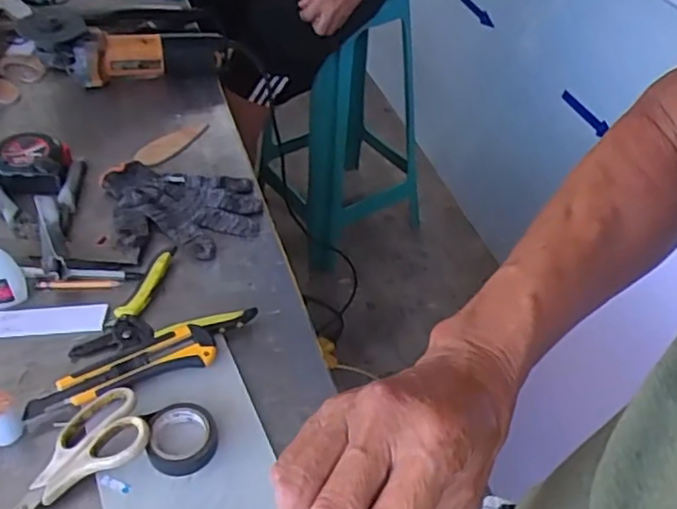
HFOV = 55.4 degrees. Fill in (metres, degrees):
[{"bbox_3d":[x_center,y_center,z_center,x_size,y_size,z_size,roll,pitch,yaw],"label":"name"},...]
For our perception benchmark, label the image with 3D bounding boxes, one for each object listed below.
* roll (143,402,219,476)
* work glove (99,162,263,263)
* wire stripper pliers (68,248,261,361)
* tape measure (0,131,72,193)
[{"bbox_3d":[-0.130,0.151,0.539,0.055,0.019,0.061,-11,46,-13],"label":"roll"},{"bbox_3d":[-0.191,-0.051,0.750,0.189,0.023,0.147,6,44,4],"label":"work glove"},{"bbox_3d":[-0.180,0.063,0.635,0.136,0.021,0.153,31,51,26],"label":"wire stripper pliers"},{"bbox_3d":[-0.372,-0.110,0.784,0.084,0.044,0.087,1,44,-4],"label":"tape measure"}]

